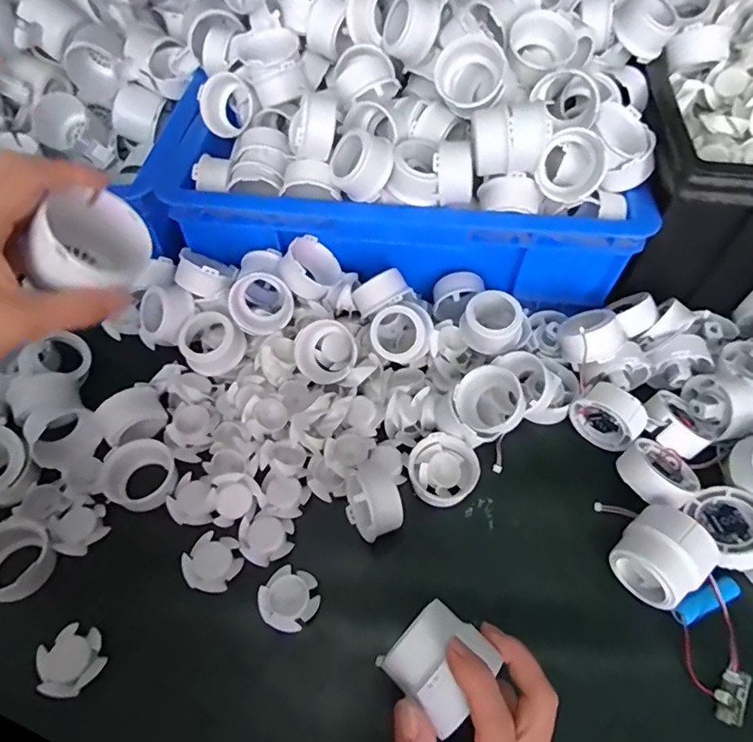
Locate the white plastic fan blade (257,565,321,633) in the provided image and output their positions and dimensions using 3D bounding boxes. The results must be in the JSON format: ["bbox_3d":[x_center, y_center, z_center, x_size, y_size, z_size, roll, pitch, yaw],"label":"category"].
[{"bbox_3d":[-0.061,0.161,0.373,0.039,0.013,0.041,0,56,0],"label":"white plastic fan blade"}]

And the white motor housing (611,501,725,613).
[{"bbox_3d":[0.198,0.131,0.370,0.057,0.057,0.052,-35,63,-21],"label":"white motor housing"}]

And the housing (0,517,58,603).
[{"bbox_3d":[-0.262,0.134,0.377,0.051,0.026,0.052,0,56,0],"label":"housing"}]

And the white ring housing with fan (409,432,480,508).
[{"bbox_3d":[0.052,0.082,0.422,0.052,0.027,0.053,0,56,0],"label":"white ring housing with fan"}]

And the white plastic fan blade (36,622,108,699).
[{"bbox_3d":[-0.201,0.191,0.346,0.038,0.011,0.038,0,56,0],"label":"white plastic fan blade"}]

